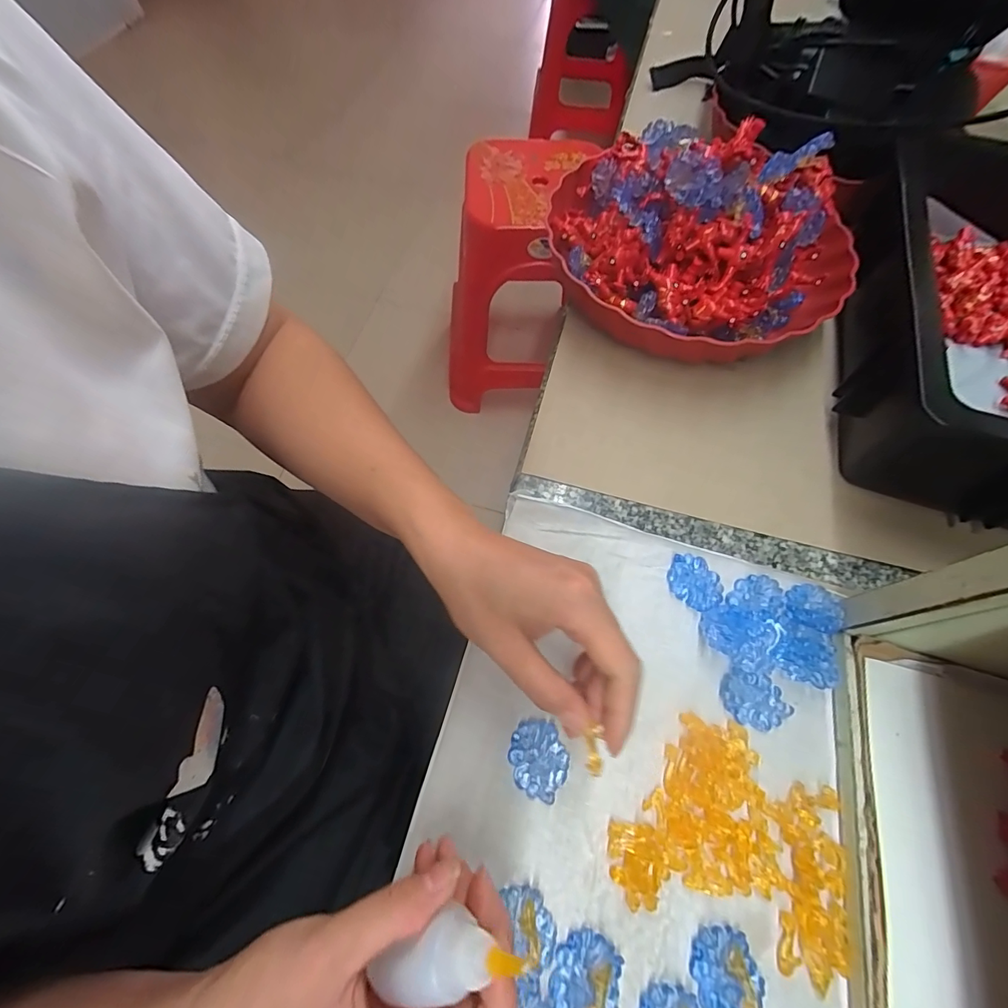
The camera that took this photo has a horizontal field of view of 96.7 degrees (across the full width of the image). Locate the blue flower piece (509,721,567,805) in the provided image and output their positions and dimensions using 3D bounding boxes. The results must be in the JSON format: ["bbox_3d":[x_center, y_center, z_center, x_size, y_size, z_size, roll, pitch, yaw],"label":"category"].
[{"bbox_3d":[0.019,0.139,0.244,0.030,0.006,0.038,-14,66,-8],"label":"blue flower piece"}]

